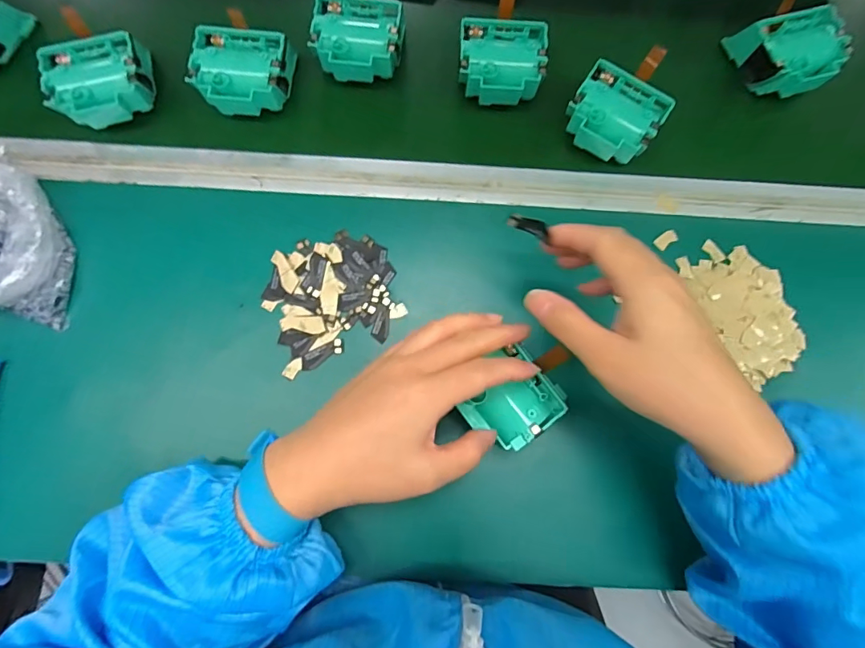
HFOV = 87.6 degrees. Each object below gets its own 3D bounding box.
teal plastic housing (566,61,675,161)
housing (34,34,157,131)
[{"bbox_3d":[0.154,-0.175,0.388,0.072,0.036,0.066,35,82,4],"label":"teal plastic housing"},{"bbox_3d":[-0.282,-0.207,0.386,0.076,0.034,0.067,-15,82,-4],"label":"housing"}]

